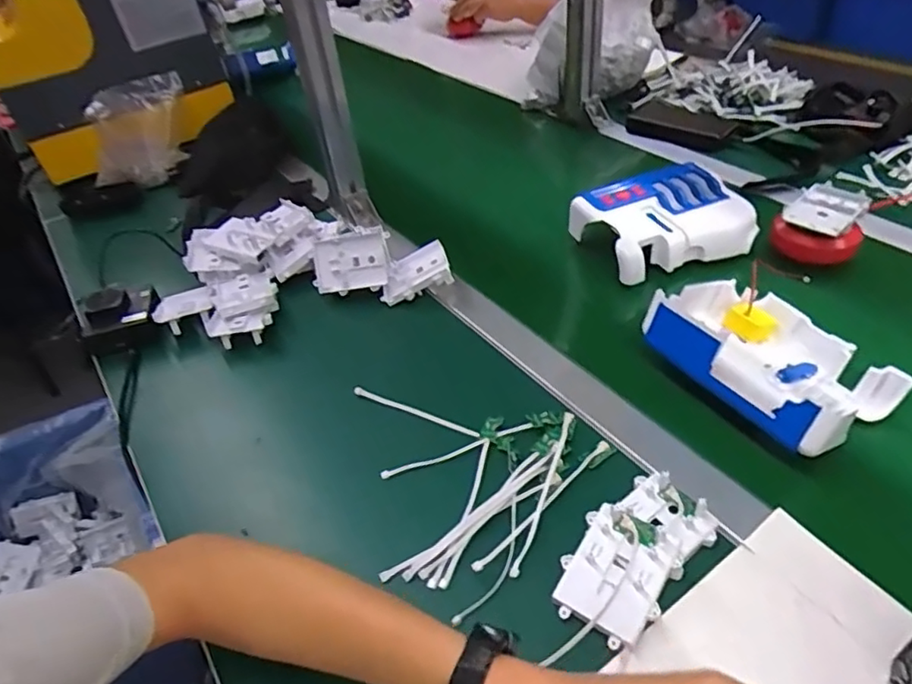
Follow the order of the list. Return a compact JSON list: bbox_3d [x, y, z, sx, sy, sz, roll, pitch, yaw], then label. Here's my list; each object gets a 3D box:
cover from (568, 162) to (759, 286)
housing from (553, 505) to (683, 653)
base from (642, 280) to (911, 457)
[{"bbox_3d":[0.246,-0.144,0.715,0.180,0.051,0.134,-19,44,-12],"label":"cover"},{"bbox_3d":[0.111,0.164,0.426,0.065,0.026,0.081,25,51,30],"label":"housing"},{"bbox_3d":[0.282,0.005,0.540,0.143,0.061,0.186,-26,46,-19],"label":"base"}]

